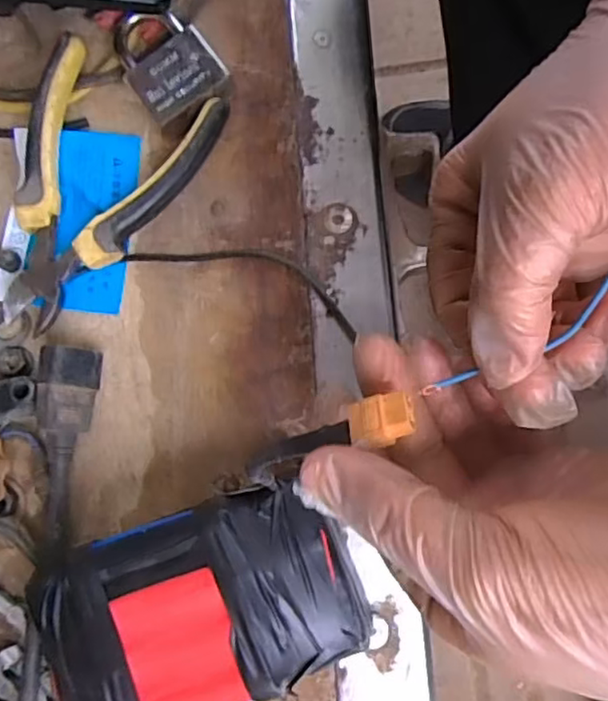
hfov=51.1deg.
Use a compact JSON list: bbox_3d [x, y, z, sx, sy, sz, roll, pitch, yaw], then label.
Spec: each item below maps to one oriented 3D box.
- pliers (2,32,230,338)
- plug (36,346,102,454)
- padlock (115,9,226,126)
[{"bbox_3d":[-0.118,-0.088,0.323,0.092,0.013,0.145,36,86,11],"label":"pliers"},{"bbox_3d":[-0.114,0.024,0.312,0.024,0.027,0.049,1,80,6],"label":"plug"},{"bbox_3d":[-0.075,-0.154,0.335,0.044,0.013,0.066,-35,78,0],"label":"padlock"}]

